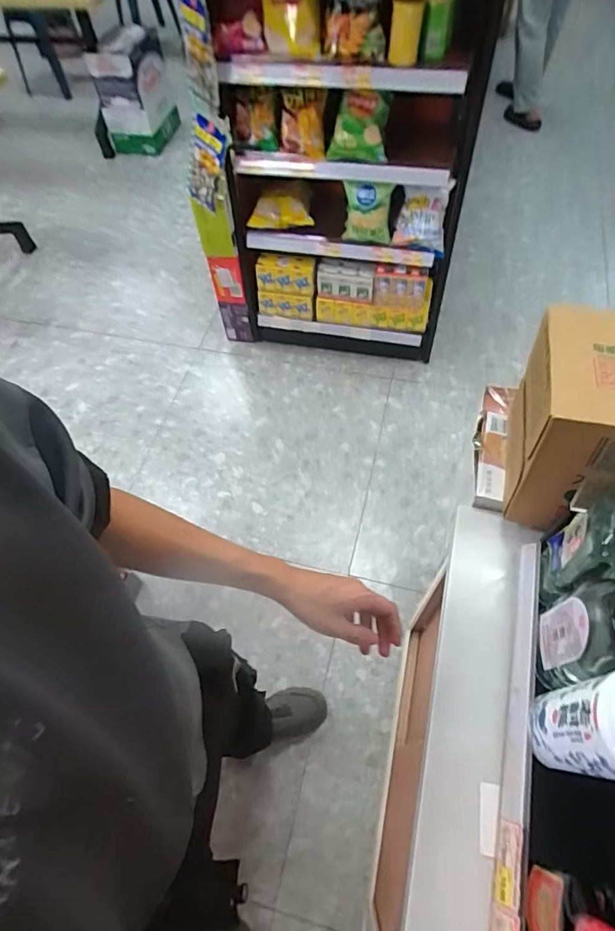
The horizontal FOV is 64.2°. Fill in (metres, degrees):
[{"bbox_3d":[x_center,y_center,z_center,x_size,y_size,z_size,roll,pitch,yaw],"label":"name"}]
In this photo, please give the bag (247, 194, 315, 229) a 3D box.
[{"bbox_3d":[-0.090,-0.795,1.527,0.197,0.099,0.056,3,59,6],"label":"bag"}]

